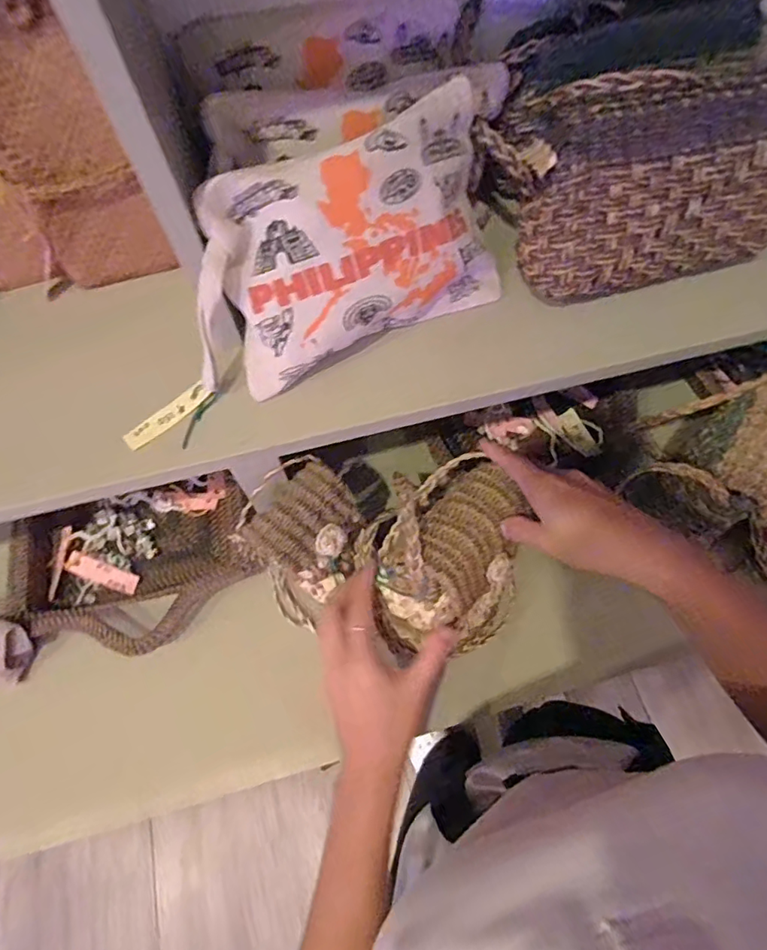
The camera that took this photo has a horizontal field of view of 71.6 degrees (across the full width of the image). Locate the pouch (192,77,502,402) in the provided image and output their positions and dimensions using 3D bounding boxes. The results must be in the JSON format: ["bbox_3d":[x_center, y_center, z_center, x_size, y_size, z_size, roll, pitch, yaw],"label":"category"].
[{"bbox_3d":[-0.028,-0.156,0.383,0.244,0.148,0.065,-29,37,-10],"label":"pouch"}]

